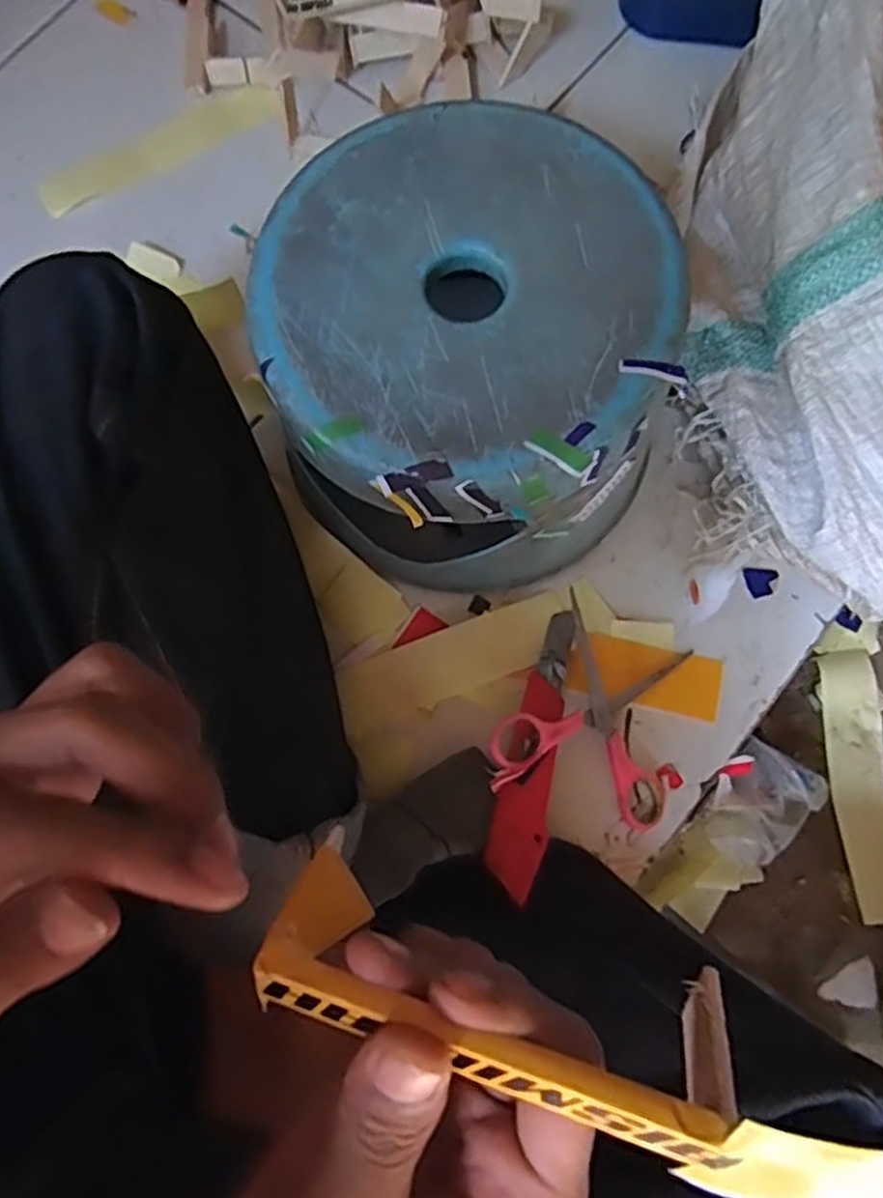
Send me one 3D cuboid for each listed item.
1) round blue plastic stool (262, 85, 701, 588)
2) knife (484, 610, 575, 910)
[{"bbox_3d":[0.017,-0.136,0.471,0.214,0.170,0.222,-1,77,4],"label":"round blue plastic stool"},{"bbox_3d":[0.058,0.087,0.473,0.032,0.017,0.179,13,61,4],"label":"knife"}]

